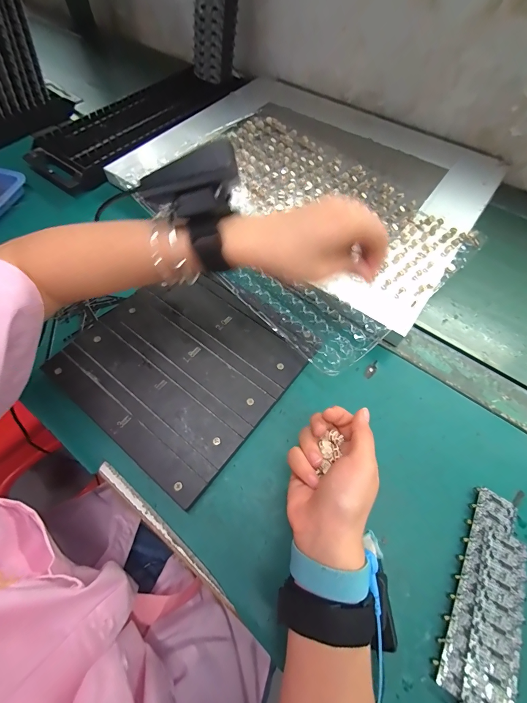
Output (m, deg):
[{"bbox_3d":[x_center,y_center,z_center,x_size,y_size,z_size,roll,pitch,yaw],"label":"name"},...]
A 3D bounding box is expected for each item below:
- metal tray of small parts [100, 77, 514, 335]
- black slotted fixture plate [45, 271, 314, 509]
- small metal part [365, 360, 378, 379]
[{"bbox_3d":[0.078,-0.293,0.507,0.508,0.032,0.412,33,66,16],"label":"metal tray of small parts"},{"bbox_3d":[-0.094,0.015,0.354,0.222,0.020,0.202,36,67,17],"label":"black slotted fixture plate"},{"bbox_3d":[0.126,0.020,0.361,0.011,0.004,0.026,31,66,15],"label":"small metal part"}]

